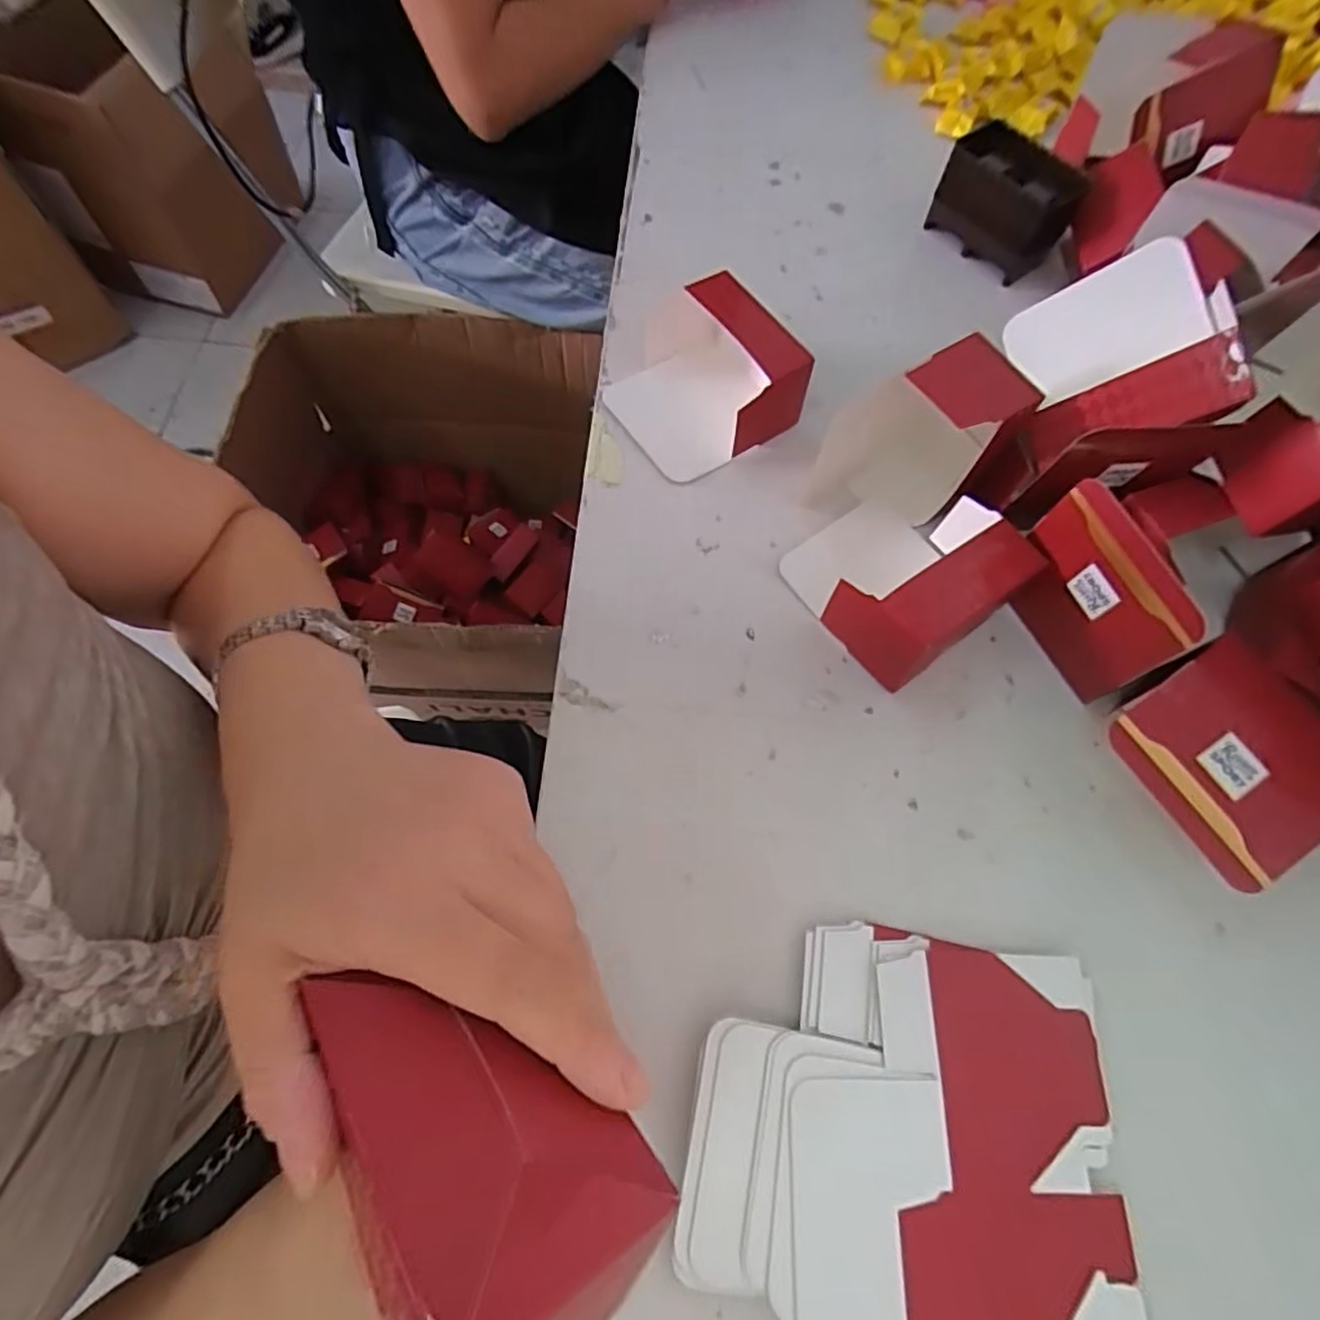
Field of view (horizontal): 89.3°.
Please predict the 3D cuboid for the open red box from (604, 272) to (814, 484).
[{"bbox_3d":[0.030,-0.180,0.432,0.099,0.059,0.098,-31,72,-16],"label":"open red box"}]

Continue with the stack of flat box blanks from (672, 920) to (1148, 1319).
[{"bbox_3d":[0.110,0.204,0.295,0.185,0.010,0.153,11,66,1],"label":"stack of flat box blanks"}]

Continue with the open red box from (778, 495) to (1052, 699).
[{"bbox_3d":[0.140,-0.054,0.384,0.104,0.060,0.108,-33,72,-16],"label":"open red box"}]

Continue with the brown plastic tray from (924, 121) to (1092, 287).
[{"bbox_3d":[0.258,-0.344,0.501,0.095,0.065,0.057,39,70,13],"label":"brown plastic tray"}]

